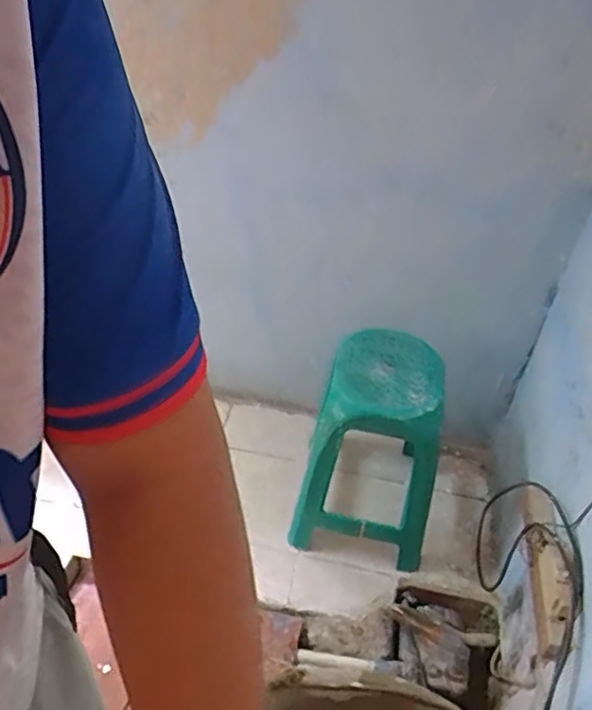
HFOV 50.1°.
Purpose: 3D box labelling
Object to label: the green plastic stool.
[{"bbox_3d":[0.181,0.201,1.461,0.285,0.413,0.313,11,39,5],"label":"green plastic stool"}]

